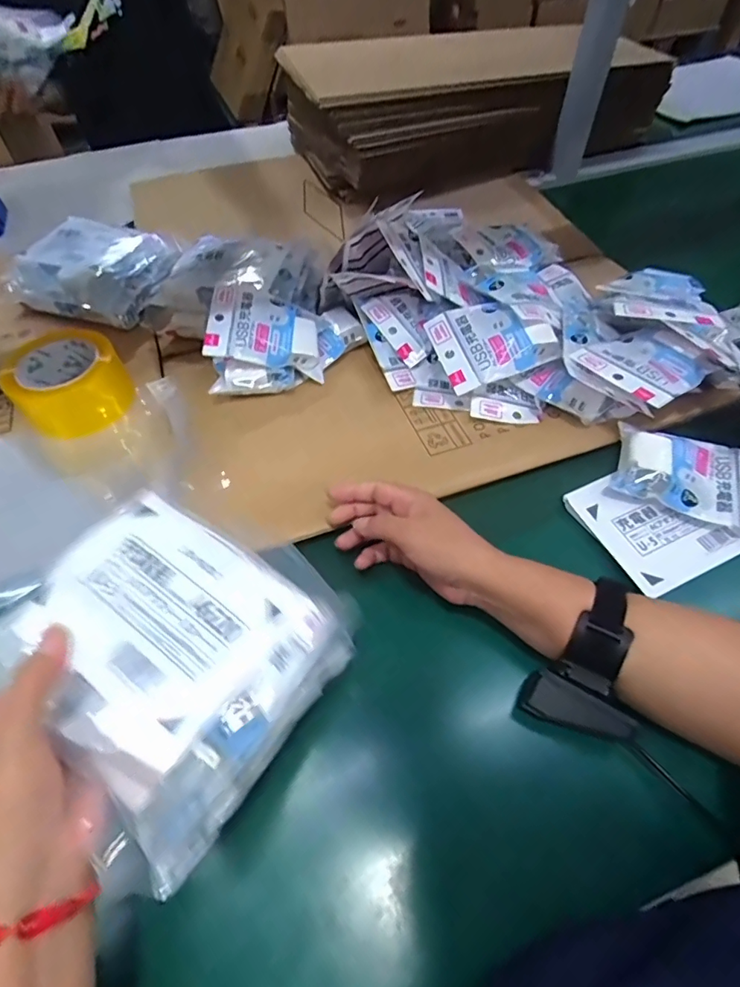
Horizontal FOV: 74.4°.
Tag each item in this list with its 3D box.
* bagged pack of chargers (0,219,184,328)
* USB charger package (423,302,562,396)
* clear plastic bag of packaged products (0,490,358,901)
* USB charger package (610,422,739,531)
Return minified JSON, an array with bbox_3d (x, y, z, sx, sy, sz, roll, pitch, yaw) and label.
[{"bbox_3d":[-0.352,-0.291,0.628,0.168,0.059,0.166,20,57,16],"label":"bagged pack of chargers"},{"bbox_3d":[0.127,-0.163,0.513,0.112,0.031,0.095,-18,59,-11],"label":"USB charger package"},{"bbox_3d":[-0.121,0.096,0.299,0.168,0.057,0.175,31,62,19],"label":"clear plastic bag of packaged products"},{"bbox_3d":[0.303,-0.018,0.459,0.131,0.029,0.091,21,58,16],"label":"USB charger package"}]

